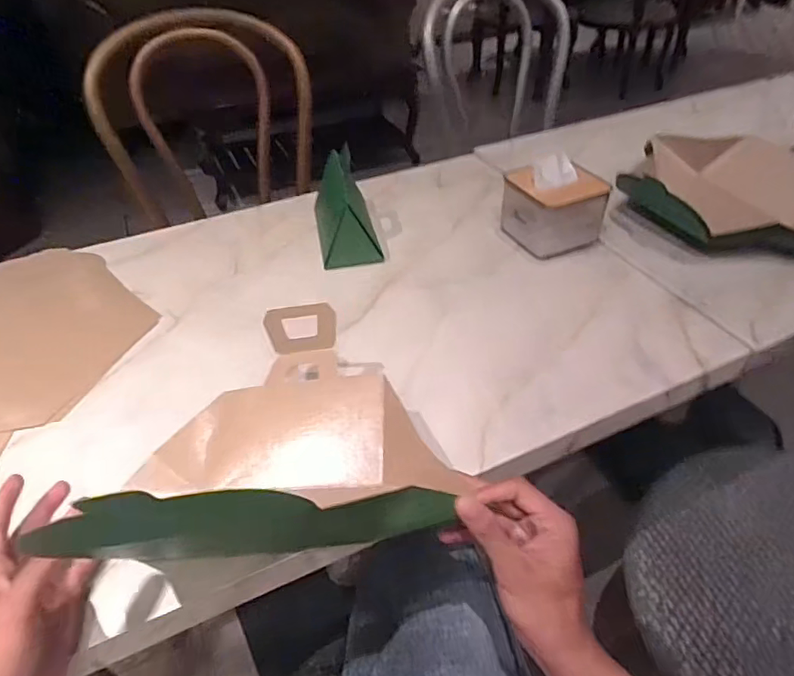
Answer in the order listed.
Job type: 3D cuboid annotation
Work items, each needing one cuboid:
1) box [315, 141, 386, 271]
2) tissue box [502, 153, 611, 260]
[{"bbox_3d":[-0.077,-0.189,0.760,0.084,0.106,0.167,-9,43,-7],"label":"box"},{"bbox_3d":[0.217,-0.190,0.746,0.106,0.102,0.108,-17,45,-16],"label":"tissue box"}]

